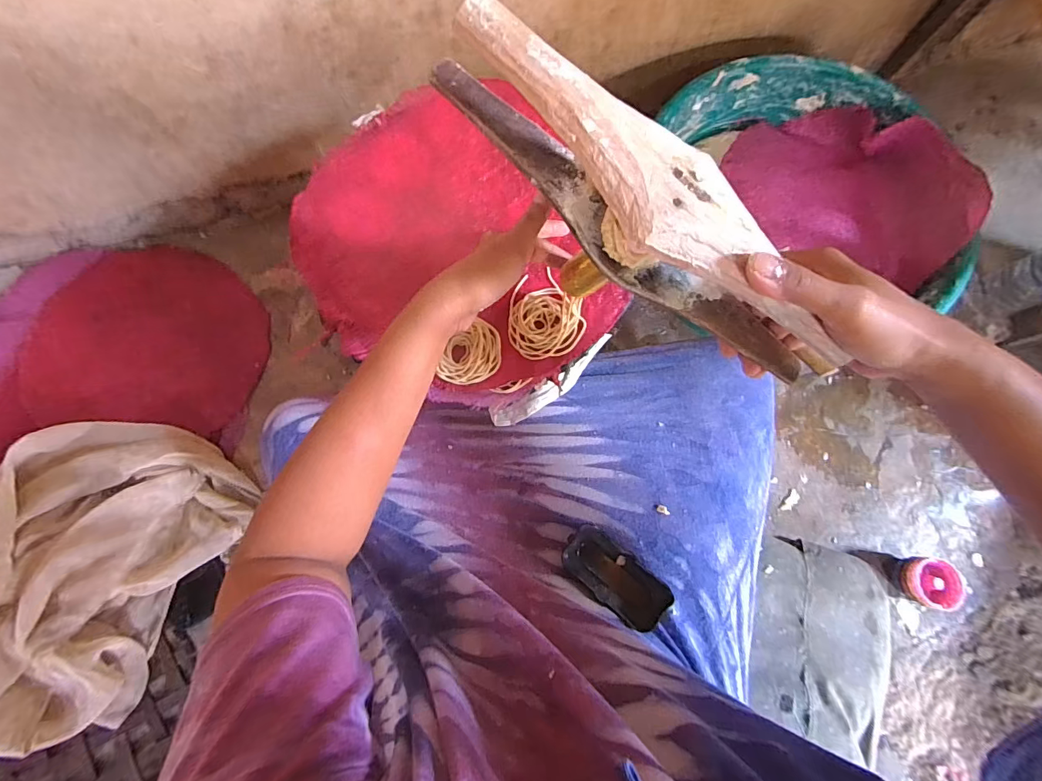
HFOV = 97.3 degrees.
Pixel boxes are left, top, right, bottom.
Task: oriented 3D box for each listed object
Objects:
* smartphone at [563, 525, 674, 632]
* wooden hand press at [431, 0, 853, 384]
[{"bbox_3d":[0.095,0.188,0.460,0.108,0.016,0.053,37,81,6],"label":"smartphone"},{"bbox_3d":[0.086,-0.104,0.290,0.311,0.083,0.056,38,80,-16],"label":"wooden hand press"}]

